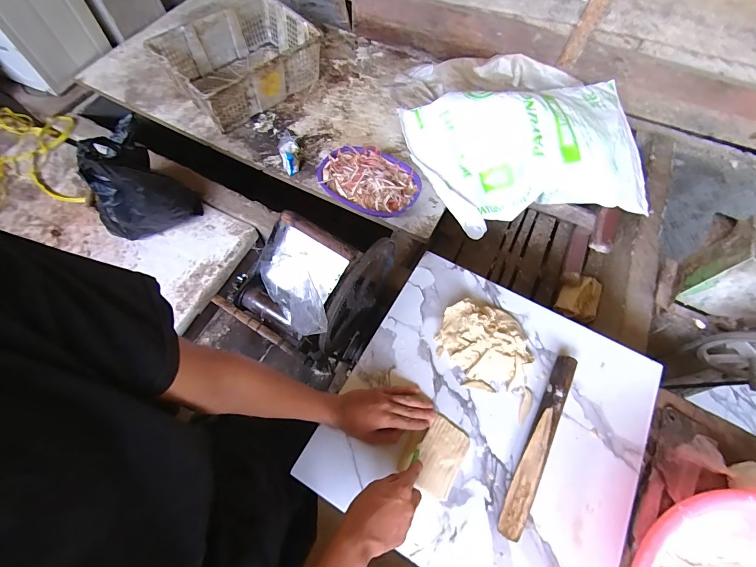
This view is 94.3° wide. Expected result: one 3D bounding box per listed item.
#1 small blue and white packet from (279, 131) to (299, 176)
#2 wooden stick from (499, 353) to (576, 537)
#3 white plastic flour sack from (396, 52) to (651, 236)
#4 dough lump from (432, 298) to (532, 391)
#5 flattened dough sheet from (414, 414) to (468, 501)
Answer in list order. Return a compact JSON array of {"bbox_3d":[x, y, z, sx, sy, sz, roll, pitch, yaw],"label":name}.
[{"bbox_3d":[-0.274,-0.405,1.089,0.057,0.060,0.134,-16,67,-10],"label":"small blue and white packet"},{"bbox_3d":[0.266,0.258,0.582,0.033,0.035,0.303,29,68,10],"label":"wooden stick"},{"bbox_3d":[0.433,-0.405,1.007,0.673,0.207,0.441,-8,66,-6],"label":"white plastic flour sack"},{"bbox_3d":[0.197,0.112,0.645,0.166,0.041,0.154,1,66,-2],"label":"dough lump"},{"bbox_3d":[0.102,0.284,0.579,0.070,0.009,0.114,28,67,10],"label":"flattened dough sheet"}]

